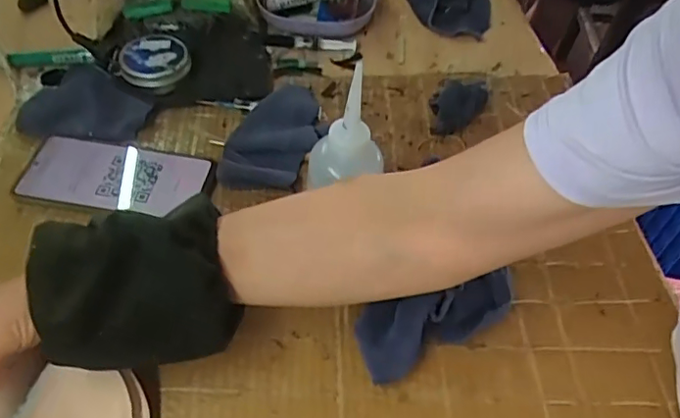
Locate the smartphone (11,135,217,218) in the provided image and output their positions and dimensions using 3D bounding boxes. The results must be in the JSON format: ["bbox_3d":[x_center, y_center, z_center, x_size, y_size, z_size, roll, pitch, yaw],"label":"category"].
[{"bbox_3d":[-0.200,-0.029,0.502,0.161,0.013,0.077,8,53,2],"label":"smartphone"}]

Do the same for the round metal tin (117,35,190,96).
[{"bbox_3d":[-0.186,-0.148,0.564,0.068,0.024,0.065,-6,53,-9],"label":"round metal tin"}]

